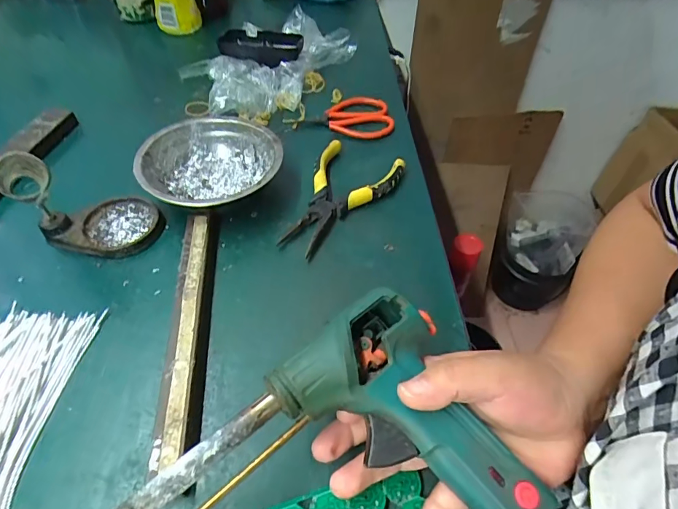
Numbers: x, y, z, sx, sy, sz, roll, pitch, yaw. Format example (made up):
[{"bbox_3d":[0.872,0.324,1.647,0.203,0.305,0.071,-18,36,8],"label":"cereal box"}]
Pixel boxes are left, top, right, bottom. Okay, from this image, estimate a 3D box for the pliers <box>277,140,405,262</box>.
[{"bbox_3d":[-0.003,-0.053,0.388,0.078,0.023,0.136,26,53,18],"label":"pliers"}]

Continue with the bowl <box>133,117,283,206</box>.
[{"bbox_3d":[-0.116,-0.076,0.389,0.115,0.041,0.120,2,49,-2],"label":"bowl"}]

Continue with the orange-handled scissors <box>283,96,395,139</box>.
[{"bbox_3d":[0.000,-0.151,0.462,0.111,0.021,0.053,-6,50,-8],"label":"orange-handled scissors"}]

